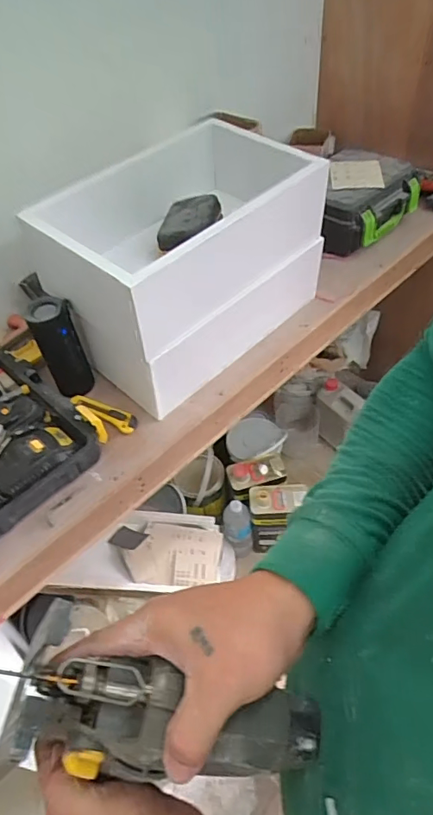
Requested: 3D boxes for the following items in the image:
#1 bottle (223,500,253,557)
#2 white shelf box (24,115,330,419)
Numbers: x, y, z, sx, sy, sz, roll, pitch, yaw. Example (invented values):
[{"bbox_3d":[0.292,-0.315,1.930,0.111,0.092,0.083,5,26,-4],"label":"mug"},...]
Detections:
[{"bbox_3d":[0.063,0.361,1.470,0.080,0.223,0.072,-9,48,-2],"label":"bottle"},{"bbox_3d":[-0.043,-0.260,0.918,0.299,0.303,0.451,32,59,29],"label":"white shelf box"}]

